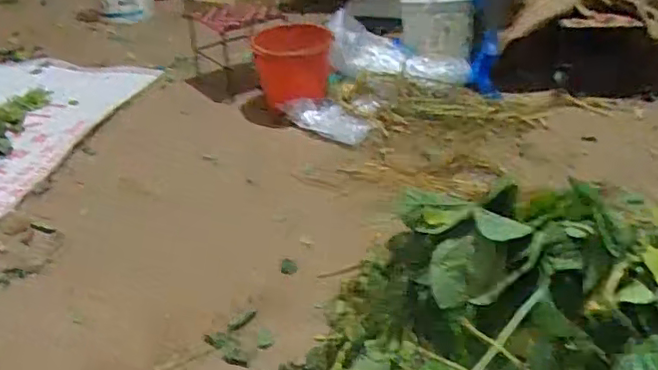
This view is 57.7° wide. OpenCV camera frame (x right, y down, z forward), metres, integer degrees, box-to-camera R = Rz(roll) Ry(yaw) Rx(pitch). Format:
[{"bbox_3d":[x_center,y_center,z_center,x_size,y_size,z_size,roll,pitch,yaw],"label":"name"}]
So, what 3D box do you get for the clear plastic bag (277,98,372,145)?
[{"bbox_3d":[-0.017,-0.205,1.734,0.132,0.048,0.313,-27,39,-37],"label":"clear plastic bag"}]

